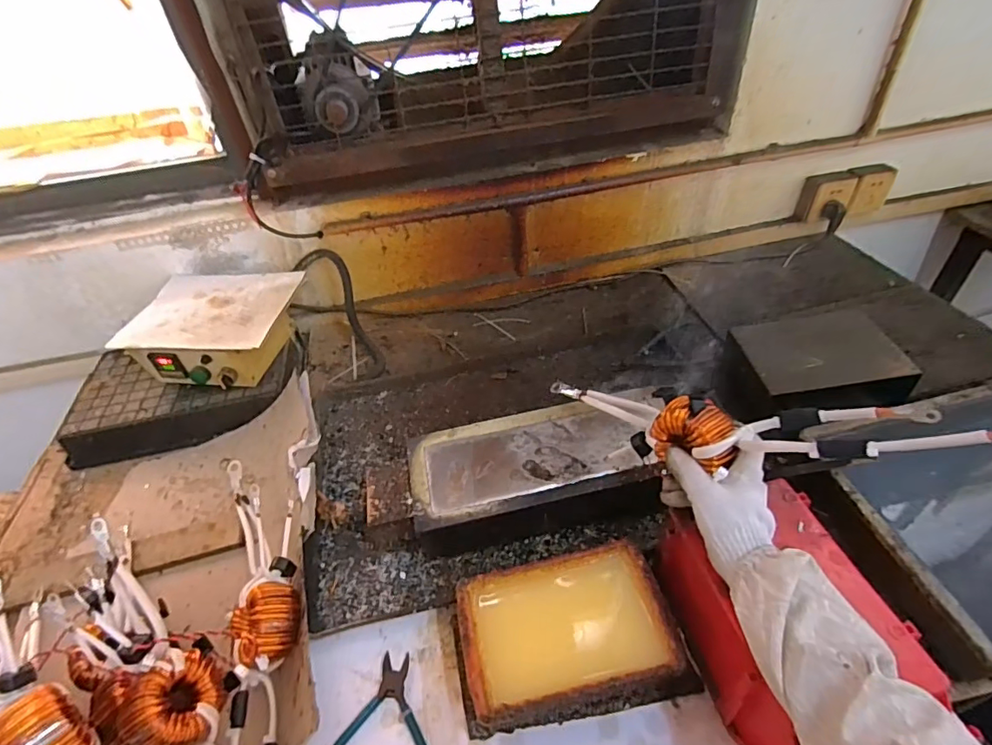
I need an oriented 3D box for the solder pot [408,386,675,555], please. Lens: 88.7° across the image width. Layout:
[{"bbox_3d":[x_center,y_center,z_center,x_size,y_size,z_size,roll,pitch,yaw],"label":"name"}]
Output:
[{"bbox_3d":[0.059,0.130,0.652,0.322,0.097,0.152,-10,43,-4],"label":"solder pot"}]

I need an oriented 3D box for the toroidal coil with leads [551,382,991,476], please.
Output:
[{"bbox_3d":[0.220,0.051,0.495,0.068,0.058,0.445,-40,23,-32],"label":"toroidal coil with leads"}]

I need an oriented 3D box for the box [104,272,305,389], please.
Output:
[{"bbox_3d":[-0.454,-0.076,0.847,0.240,0.093,0.191,2,43,9],"label":"box"}]

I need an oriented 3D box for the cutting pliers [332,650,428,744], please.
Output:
[{"bbox_3d":[-0.105,0.348,0.494,0.125,0.009,0.134,1,43,9],"label":"cutting pliers"}]

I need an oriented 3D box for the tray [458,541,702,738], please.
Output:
[{"bbox_3d":[0.071,0.265,0.516,0.222,0.070,0.137,-11,43,-4],"label":"tray"}]

